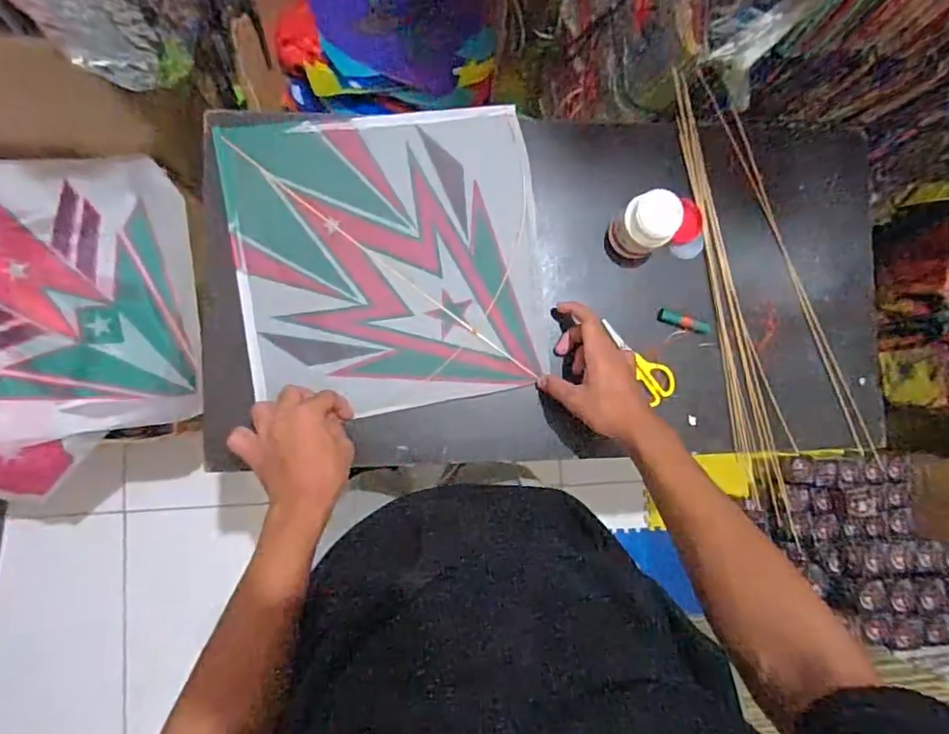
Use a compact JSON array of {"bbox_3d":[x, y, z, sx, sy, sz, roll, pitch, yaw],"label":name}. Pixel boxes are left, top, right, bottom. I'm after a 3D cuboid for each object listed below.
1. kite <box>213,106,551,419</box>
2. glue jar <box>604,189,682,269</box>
[{"bbox_3d":[-0.094,-0.117,0.637,0.325,0.041,0.317,-8,86,-5],"label":"kite"},{"bbox_3d":[0.187,-0.153,0.645,0.054,0.103,0.058,0,85,-4],"label":"glue jar"}]

